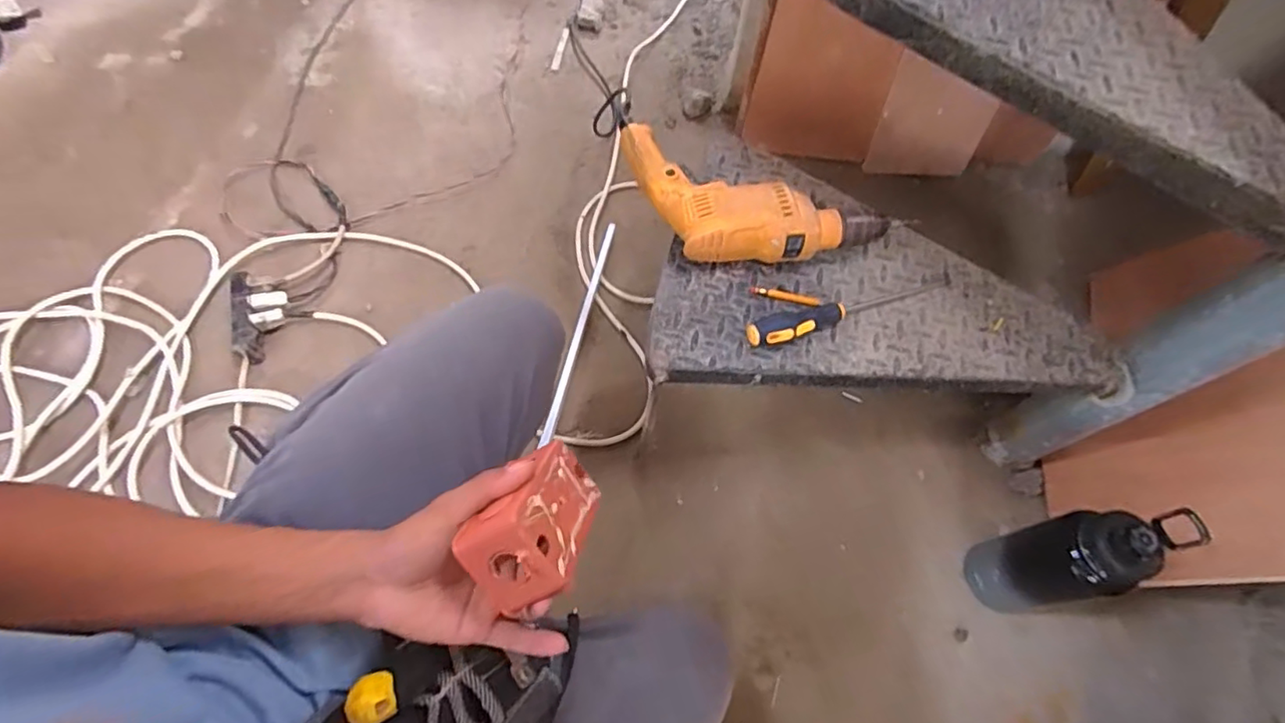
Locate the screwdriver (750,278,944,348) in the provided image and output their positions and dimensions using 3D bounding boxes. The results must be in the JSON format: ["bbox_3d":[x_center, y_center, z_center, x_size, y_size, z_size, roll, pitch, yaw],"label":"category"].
[{"bbox_3d":[0.224,-0.062,0.636,0.246,0.026,0.030,-19,67,-14],"label":"screwdriver"}]

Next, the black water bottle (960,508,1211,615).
[{"bbox_3d":[0.469,0.227,0.673,0.086,0.257,0.092,-8,65,-6],"label":"black water bottle"}]

